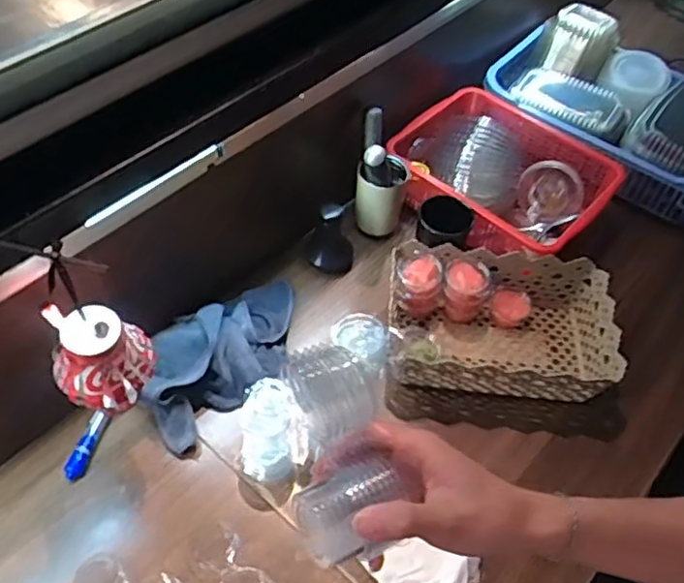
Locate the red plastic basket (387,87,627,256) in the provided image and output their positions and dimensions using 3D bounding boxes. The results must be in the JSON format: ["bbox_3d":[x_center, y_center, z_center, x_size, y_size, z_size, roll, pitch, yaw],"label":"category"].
[{"bbox_3d":[0.249,-0.177,1.049,0.268,0.111,0.310,-35,62,-27],"label":"red plastic basket"}]

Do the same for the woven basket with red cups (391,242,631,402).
[{"bbox_3d":[0.209,0.047,0.894,0.291,0.084,0.190,6,52,1],"label":"woven basket with red cups"}]

